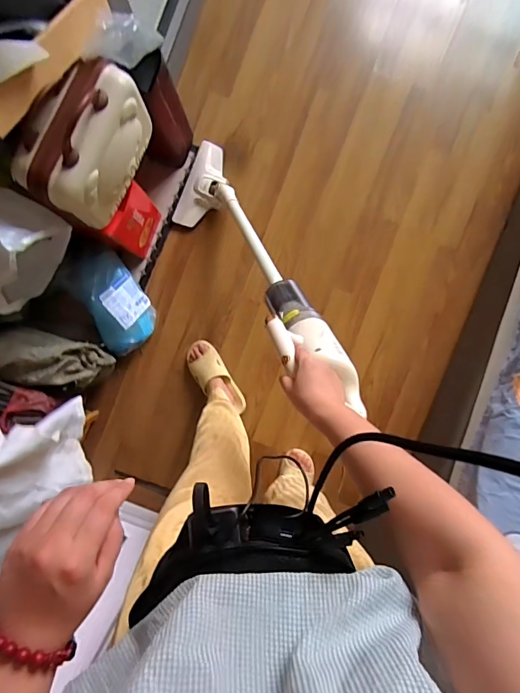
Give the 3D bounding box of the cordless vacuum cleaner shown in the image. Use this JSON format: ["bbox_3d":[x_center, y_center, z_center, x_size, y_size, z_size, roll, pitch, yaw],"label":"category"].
[{"bbox_3d":[-0.050,-0.236,0.998,0.209,0.996,0.129,-28,133,1],"label":"cordless vacuum cleaner"}]

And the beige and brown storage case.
[{"bbox_3d":[-0.363,-0.424,0.903,0.150,0.217,0.307,34,92,0],"label":"beige and brown storage case"}]

